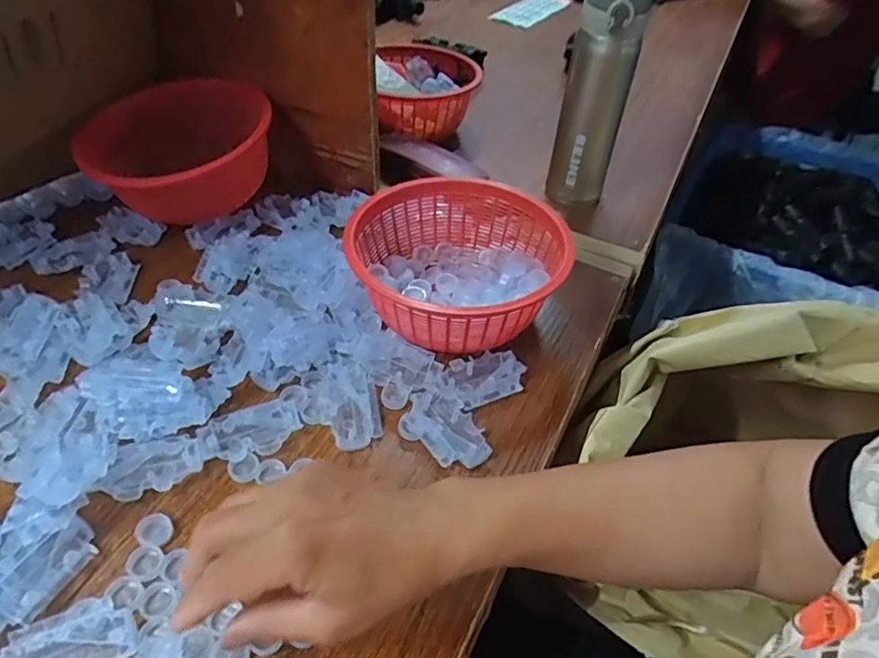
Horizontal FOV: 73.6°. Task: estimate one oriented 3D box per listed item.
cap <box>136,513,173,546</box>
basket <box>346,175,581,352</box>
[{"bbox_3d":[-0.179,0.126,0.369,0.021,0.006,0.020,2,44,-2],"label":"cap"},{"bbox_3d":[0.016,-0.058,0.506,0.179,0.072,0.192,2,44,-2],"label":"basket"}]

